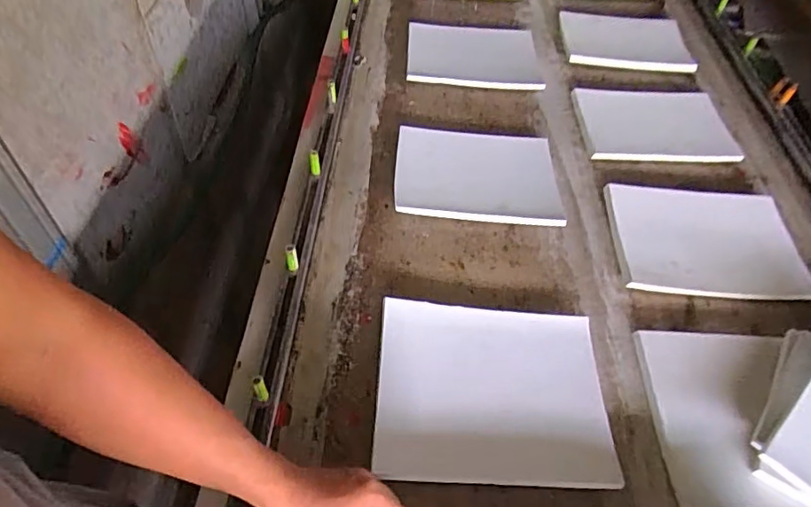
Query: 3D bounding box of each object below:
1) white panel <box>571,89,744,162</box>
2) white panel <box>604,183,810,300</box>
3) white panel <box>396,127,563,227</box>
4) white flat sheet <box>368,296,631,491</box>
[{"bbox_3d":[0.458,-0.244,1.017,0.260,0.015,0.202,0,51,0],"label":"white panel"},{"bbox_3d":[0.450,-0.026,0.828,0.262,0.012,0.207,4,51,3],"label":"white panel"},{"bbox_3d":[0.117,-0.136,0.912,0.262,0.018,0.206,2,51,2],"label":"white panel"},{"bbox_3d":[0.100,0.160,0.664,0.264,0.021,0.228,2,51,1],"label":"white flat sheet"}]

